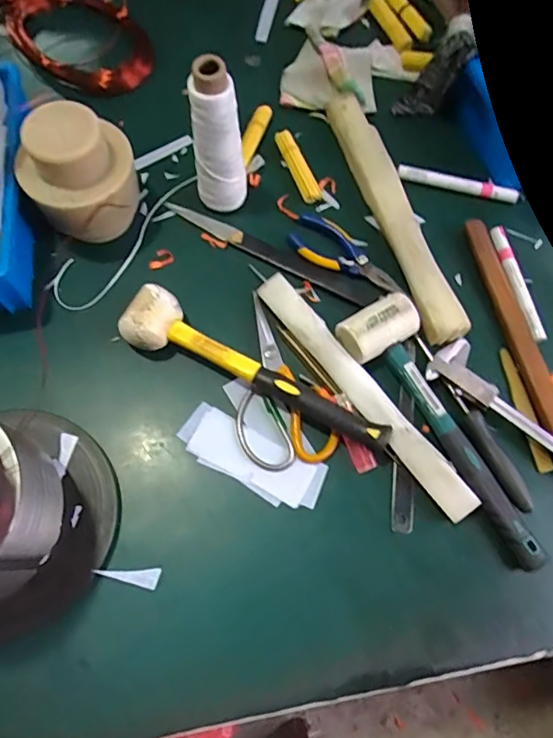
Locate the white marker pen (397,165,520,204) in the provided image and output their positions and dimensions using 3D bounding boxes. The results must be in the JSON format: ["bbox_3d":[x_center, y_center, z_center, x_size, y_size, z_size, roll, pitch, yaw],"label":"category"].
[{"bbox_3d":[0.217,-0.221,0.616,0.144,0.016,0.018,10,71,2],"label":"white marker pen"}]

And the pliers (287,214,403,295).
[{"bbox_3d":[0.079,-0.130,0.572,0.133,0.017,0.057,29,73,9],"label":"pliers"}]

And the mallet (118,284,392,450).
[{"bbox_3d":[-0.019,-0.002,0.509,0.284,0.050,0.061,23,72,7],"label":"mallet"}]

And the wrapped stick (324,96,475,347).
[{"bbox_3d":[0.128,-0.182,0.585,0.043,0.021,0.332,-16,72,-7],"label":"wrapped stick"}]

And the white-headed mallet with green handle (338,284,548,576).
[{"bbox_3d":[0.160,0.058,0.491,0.077,0.041,0.279,-28,73,-10],"label":"white-headed mallet with green handle"}]

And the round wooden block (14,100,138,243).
[{"bbox_3d":[-0.199,-0.190,0.534,0.087,0.133,0.093,0,71,-1],"label":"round wooden block"}]

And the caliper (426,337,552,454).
[{"bbox_3d":[0.255,0.051,0.505,0.227,0.018,0.059,39,74,12],"label":"caliper"}]

